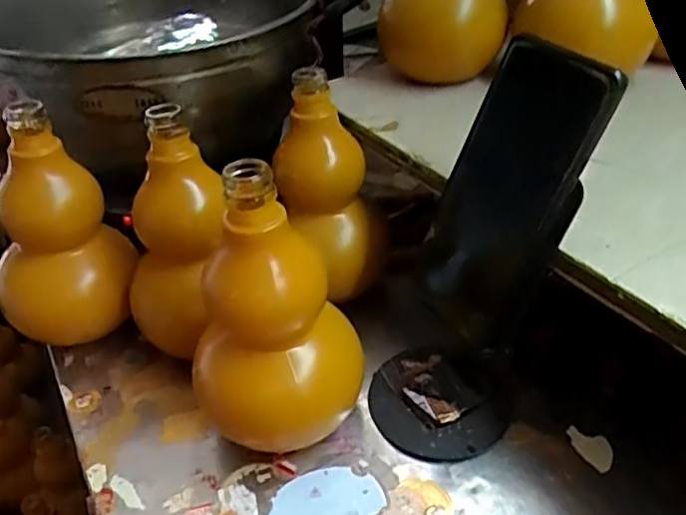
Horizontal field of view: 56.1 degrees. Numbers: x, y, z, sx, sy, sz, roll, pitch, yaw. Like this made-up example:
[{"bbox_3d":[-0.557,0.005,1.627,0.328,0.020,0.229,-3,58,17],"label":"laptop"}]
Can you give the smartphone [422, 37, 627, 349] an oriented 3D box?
[{"bbox_3d":[0.088,-0.032,0.365,0.016,0.168,0.079,-1,31,-34],"label":"smartphone"}]

